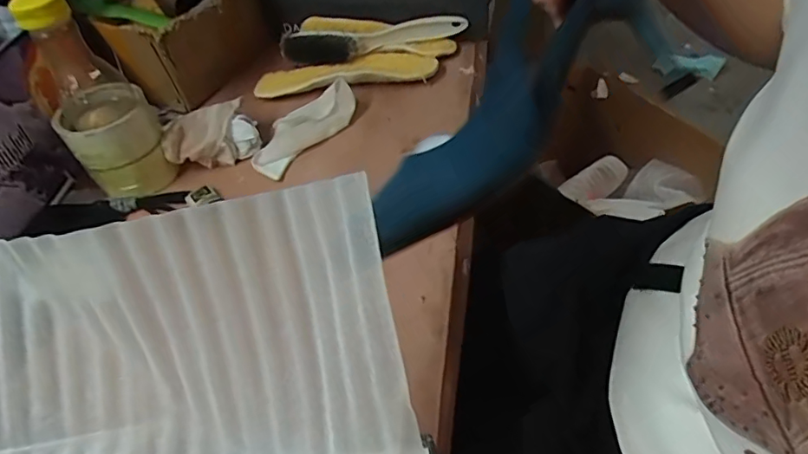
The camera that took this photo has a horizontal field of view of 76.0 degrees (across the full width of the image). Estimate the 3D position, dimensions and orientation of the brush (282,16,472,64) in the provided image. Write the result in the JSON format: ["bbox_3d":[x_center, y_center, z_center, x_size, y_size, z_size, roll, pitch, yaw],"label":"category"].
[{"bbox_3d":[-0.037,-0.231,0.641,0.224,0.031,0.048,-6,48,2],"label":"brush"}]

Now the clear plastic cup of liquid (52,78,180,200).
[{"bbox_3d":[-0.281,-0.085,0.512,0.081,0.083,0.077,-3,48,4],"label":"clear plastic cup of liquid"}]

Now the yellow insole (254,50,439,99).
[{"bbox_3d":[-0.070,-0.185,0.616,0.213,0.020,0.064,-10,48,-2],"label":"yellow insole"}]

